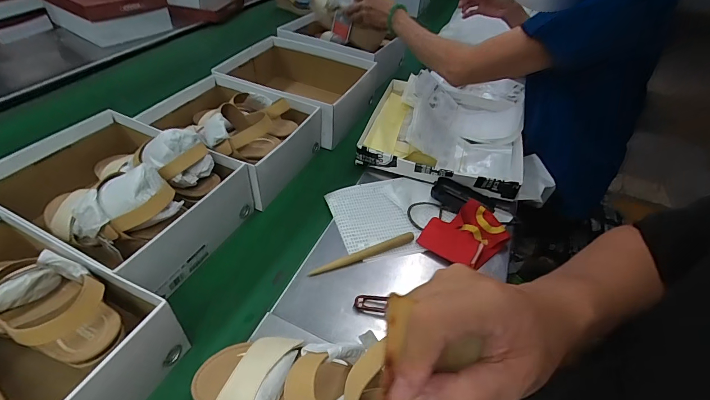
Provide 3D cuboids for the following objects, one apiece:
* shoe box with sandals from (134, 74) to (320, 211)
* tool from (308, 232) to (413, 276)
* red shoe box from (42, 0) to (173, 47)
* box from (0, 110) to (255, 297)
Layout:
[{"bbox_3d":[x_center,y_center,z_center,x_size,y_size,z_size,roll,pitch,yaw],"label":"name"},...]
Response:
[{"bbox_3d":[-0.244,-0.151,0.712,0.335,0.135,0.209,30,45,20],"label":"shoe box with sandals"},{"bbox_3d":[0.014,0.084,0.548,0.175,0.014,0.016,-13,47,-24],"label":"tool"},{"bbox_3d":[-0.803,-0.622,1.144,0.310,0.113,0.272,32,46,22],"label":"red shoe box"},{"bbox_3d":[-0.355,-0.023,0.532,0.306,0.144,0.234,21,46,16],"label":"box"}]

